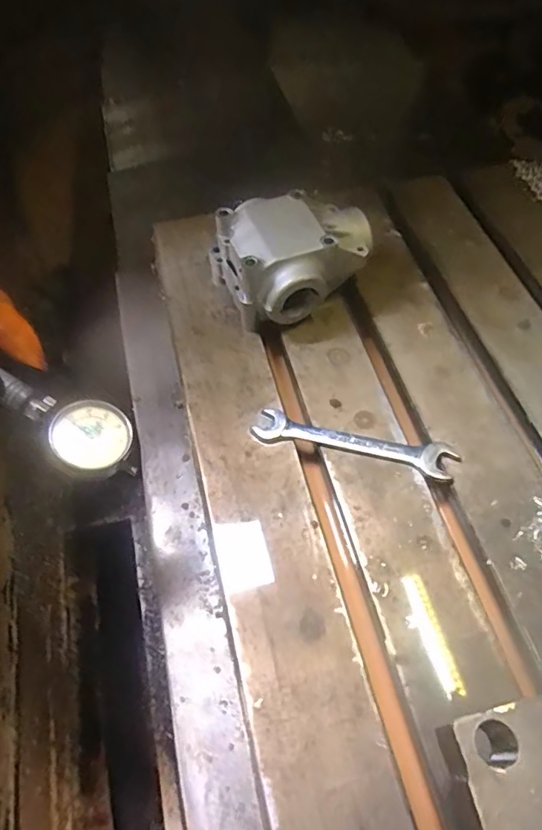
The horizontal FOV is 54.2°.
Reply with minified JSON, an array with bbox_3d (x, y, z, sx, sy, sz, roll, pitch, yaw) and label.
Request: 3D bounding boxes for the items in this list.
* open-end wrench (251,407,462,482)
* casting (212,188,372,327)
[{"bbox_3d":[0.074,0.024,0.477,0.178,0.006,0.032,13,59,11],"label":"open-end wrench"},{"bbox_3d":[0.025,-0.168,0.560,0.153,0.085,0.129,-27,60,-15],"label":"casting"}]

